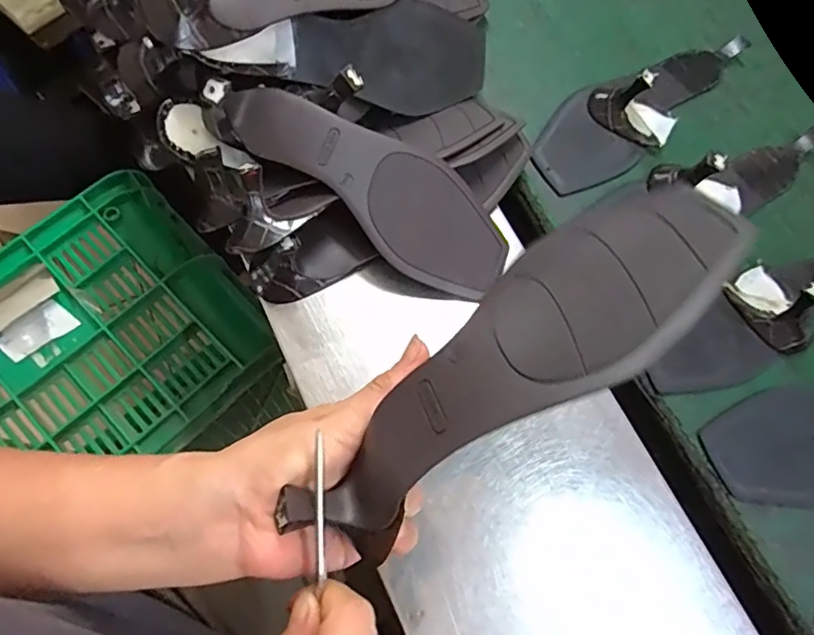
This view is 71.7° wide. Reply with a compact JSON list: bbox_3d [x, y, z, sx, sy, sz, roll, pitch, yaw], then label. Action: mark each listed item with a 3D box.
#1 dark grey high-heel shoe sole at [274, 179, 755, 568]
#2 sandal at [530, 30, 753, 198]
[{"bbox_3d":[0.045,0.022,0.247,0.224,0.072,0.064,-40,75,1],"label":"dark grey high-heel shoe sole"},{"bbox_3d":[0.211,-0.195,0.489,0.253,0.047,0.086,-34,75,-16],"label":"sandal"}]

